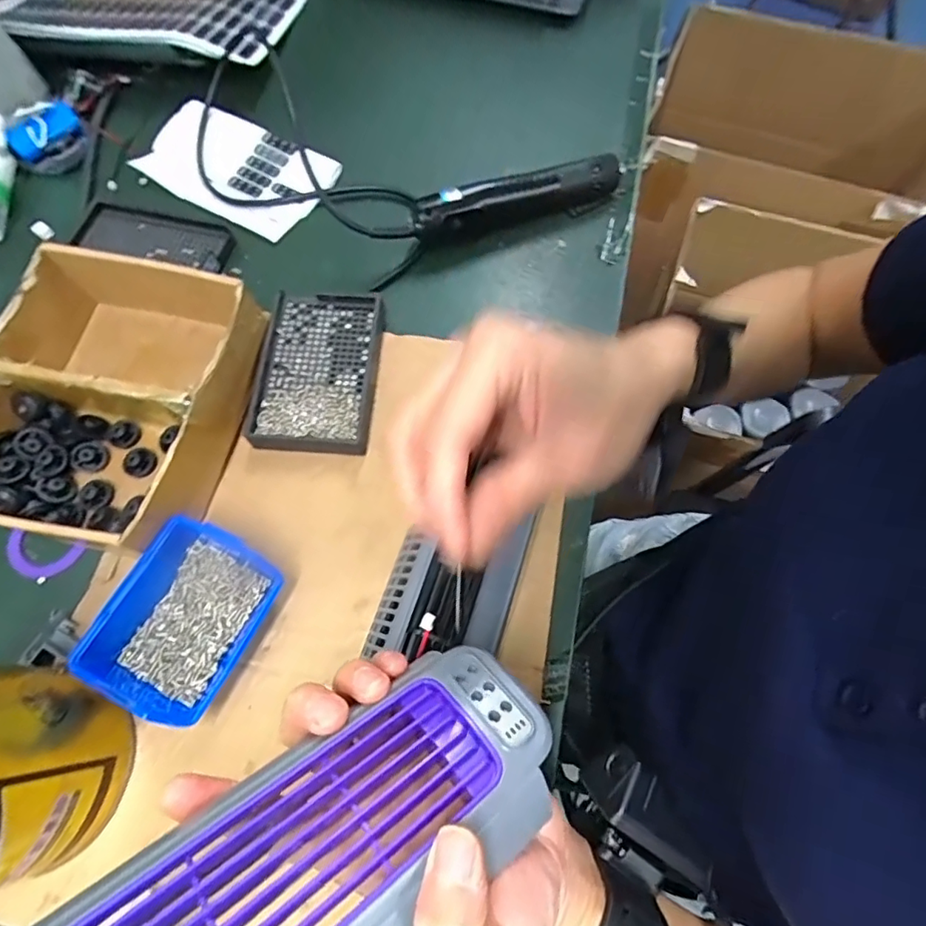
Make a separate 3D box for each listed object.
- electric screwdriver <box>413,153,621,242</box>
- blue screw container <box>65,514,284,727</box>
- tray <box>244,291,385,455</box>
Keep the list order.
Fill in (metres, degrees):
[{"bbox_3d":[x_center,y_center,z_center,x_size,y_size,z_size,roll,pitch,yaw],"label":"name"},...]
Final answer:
[{"bbox_3d":[0.051,-0.244,0.502,0.202,0.043,0.034,-21,70,-9],"label":"electric screwdriver"},{"bbox_3d":[-0.182,0.100,0.355,0.082,0.044,0.110,25,70,8],"label":"blue screw container"},{"bbox_3d":[-0.116,-0.075,0.437,0.089,0.023,0.141,4,68,0],"label":"tray"}]

